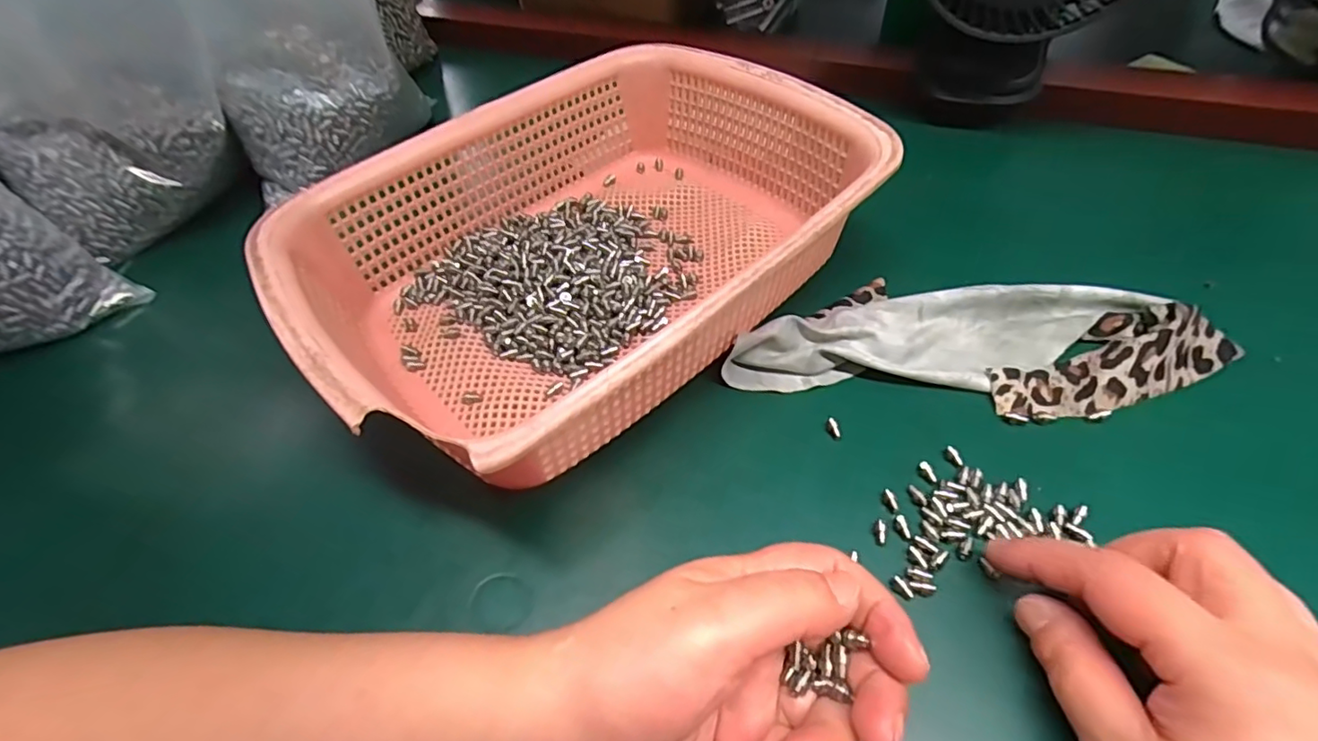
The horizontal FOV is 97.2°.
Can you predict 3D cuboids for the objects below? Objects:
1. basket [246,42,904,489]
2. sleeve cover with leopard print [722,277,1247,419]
[{"bbox_3d":[-0.037,-0.071,0.317,0.289,0.081,0.212,-38,59,-22],"label":"basket"},{"bbox_3d":[0.160,-0.017,0.298,0.243,0.020,0.076,0,52,5],"label":"sleeve cover with leopard print"}]

